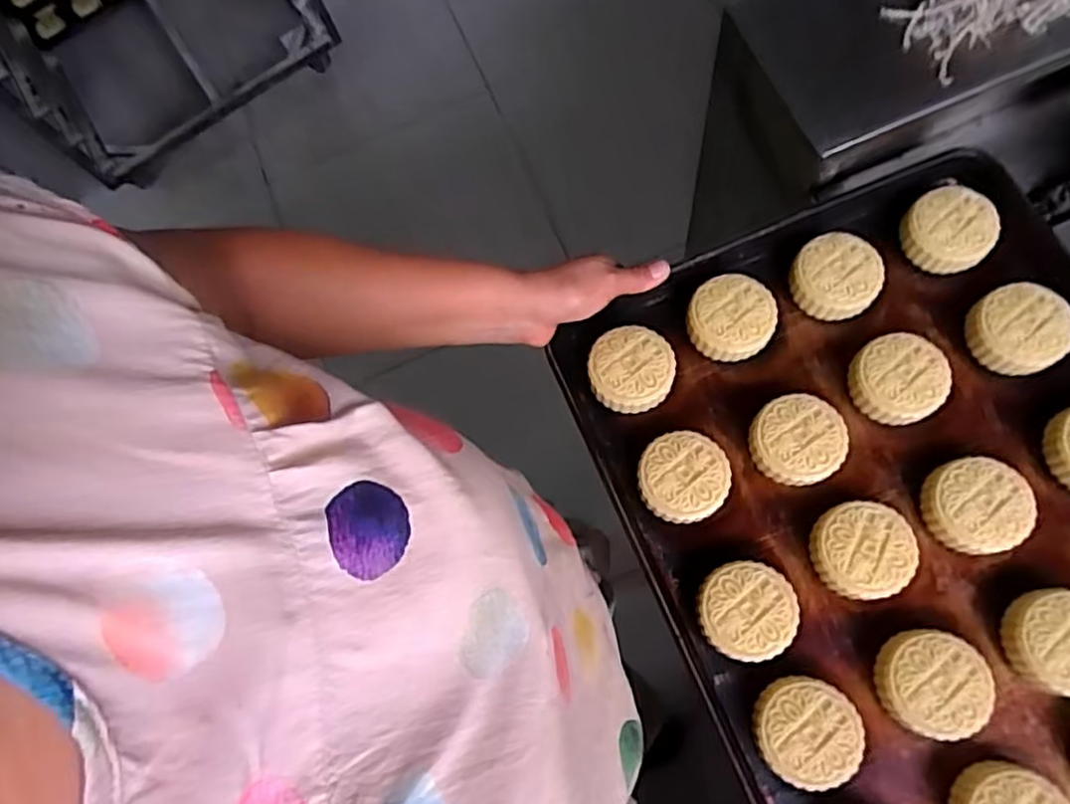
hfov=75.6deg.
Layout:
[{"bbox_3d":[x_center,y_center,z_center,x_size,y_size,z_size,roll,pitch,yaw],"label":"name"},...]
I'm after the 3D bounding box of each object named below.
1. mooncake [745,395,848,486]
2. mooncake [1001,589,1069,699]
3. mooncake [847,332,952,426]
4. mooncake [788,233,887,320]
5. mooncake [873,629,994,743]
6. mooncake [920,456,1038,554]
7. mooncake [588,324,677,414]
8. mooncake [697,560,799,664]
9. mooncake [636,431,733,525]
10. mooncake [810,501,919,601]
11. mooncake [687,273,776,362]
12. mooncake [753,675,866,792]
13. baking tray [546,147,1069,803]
[{"bbox_3d":[0.196,0.030,0.519,0.065,0.033,0.065,0,72,-1],"label":"mooncake"},{"bbox_3d":[0.352,0.160,0.458,0.064,0.032,0.065,0,72,-1],"label":"mooncake"},{"bbox_3d":[0.276,-0.019,0.523,0.063,0.026,0.063,0,72,-1],"label":"mooncake"},{"bbox_3d":[0.240,-0.100,0.549,0.064,0.026,0.064,0,72,-1],"label":"mooncake"},{"bbox_3d":[0.265,0.188,0.461,0.064,0.031,0.064,0,72,-1],"label":"mooncake"},{"bbox_3d":[0.314,0.074,0.490,0.064,0.029,0.063,-10,72,-4],"label":"mooncake"},{"bbox_3d":[0.075,-0.024,0.542,0.064,0.027,0.065,0,72,-1],"label":"mooncake"},{"bbox_3d":[0.147,0.146,0.483,0.064,0.028,0.064,0,72,-1],"label":"mooncake"},{"bbox_3d":[0.110,0.057,0.515,0.062,0.027,0.066,0,72,-1],"label":"mooncake"},{"bbox_3d":[0.231,0.106,0.490,0.063,0.032,0.063,-6,72,-3],"label":"mooncake"},{"bbox_3d":[0.156,-0.065,0.550,0.064,0.036,0.064,0,72,-1],"label":"mooncake"},{"bbox_3d":[0.180,0.218,0.458,0.062,0.028,0.065,0,72,-1],"label":"mooncake"},{"bbox_3d":[0.298,0.124,0.479,0.396,0.039,0.585,-23,72,-1],"label":"baking tray"}]

